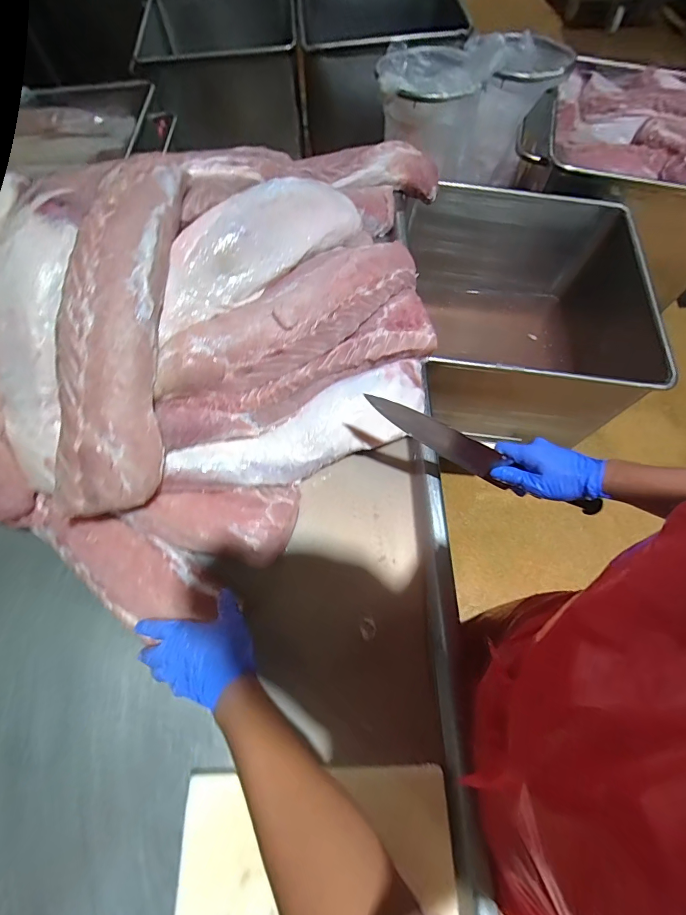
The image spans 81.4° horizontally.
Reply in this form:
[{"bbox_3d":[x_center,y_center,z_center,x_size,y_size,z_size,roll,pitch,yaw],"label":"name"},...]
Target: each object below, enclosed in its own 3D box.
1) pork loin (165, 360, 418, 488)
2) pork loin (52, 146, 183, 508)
[{"bbox_3d":[-0.057,-0.041,0.622,0.433,0.069,0.109,-22,67,-8],"label":"pork loin"},{"bbox_3d":[-0.290,-0.176,0.520,0.117,0.102,0.509,5,86,4],"label":"pork loin"}]

